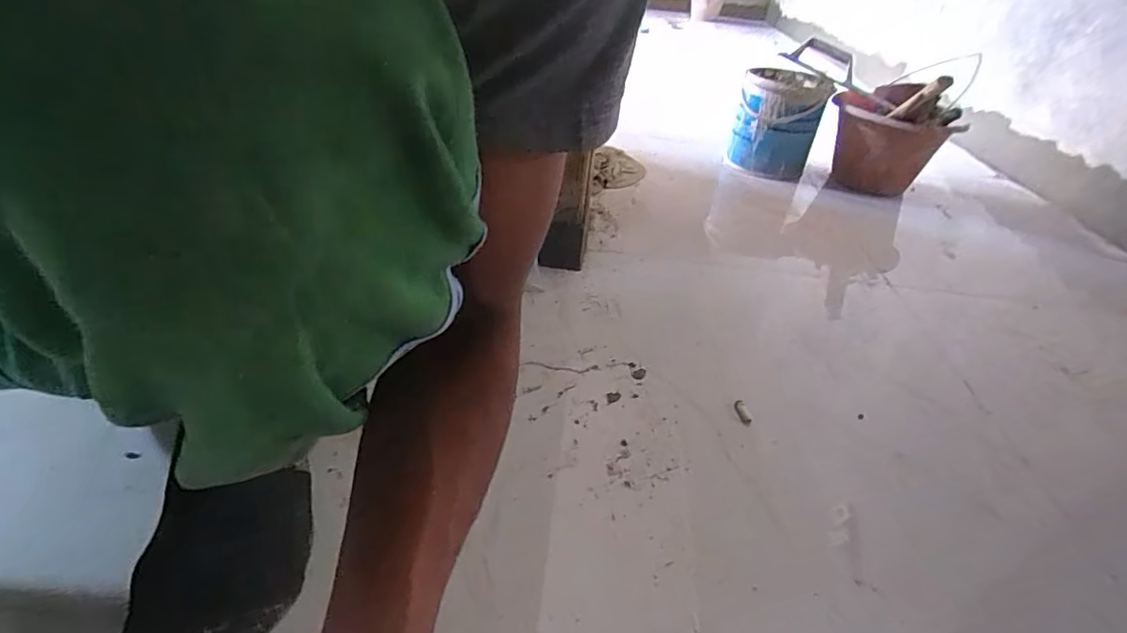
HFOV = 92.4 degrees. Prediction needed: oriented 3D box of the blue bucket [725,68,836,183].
[{"bbox_3d":[0.452,-0.410,1.154,0.164,0.190,0.181,17,38,14],"label":"blue bucket"}]

